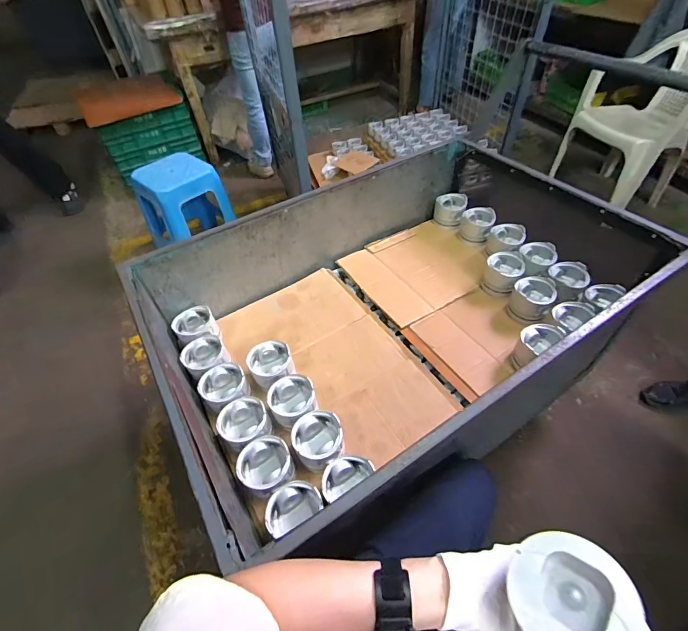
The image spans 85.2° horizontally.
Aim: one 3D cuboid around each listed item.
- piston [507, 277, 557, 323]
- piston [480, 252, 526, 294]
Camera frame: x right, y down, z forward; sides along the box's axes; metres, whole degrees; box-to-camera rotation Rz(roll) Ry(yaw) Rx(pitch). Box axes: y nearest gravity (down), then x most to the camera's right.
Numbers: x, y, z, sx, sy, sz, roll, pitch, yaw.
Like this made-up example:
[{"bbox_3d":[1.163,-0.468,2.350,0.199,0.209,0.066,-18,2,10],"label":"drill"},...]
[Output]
[{"bbox_3d":[0.518,-0.046,1.034,0.106,0.078,0.108,24,55,22],"label":"piston"},{"bbox_3d":[0.470,-0.123,1.110,0.105,0.076,0.112,23,55,21],"label":"piston"}]

